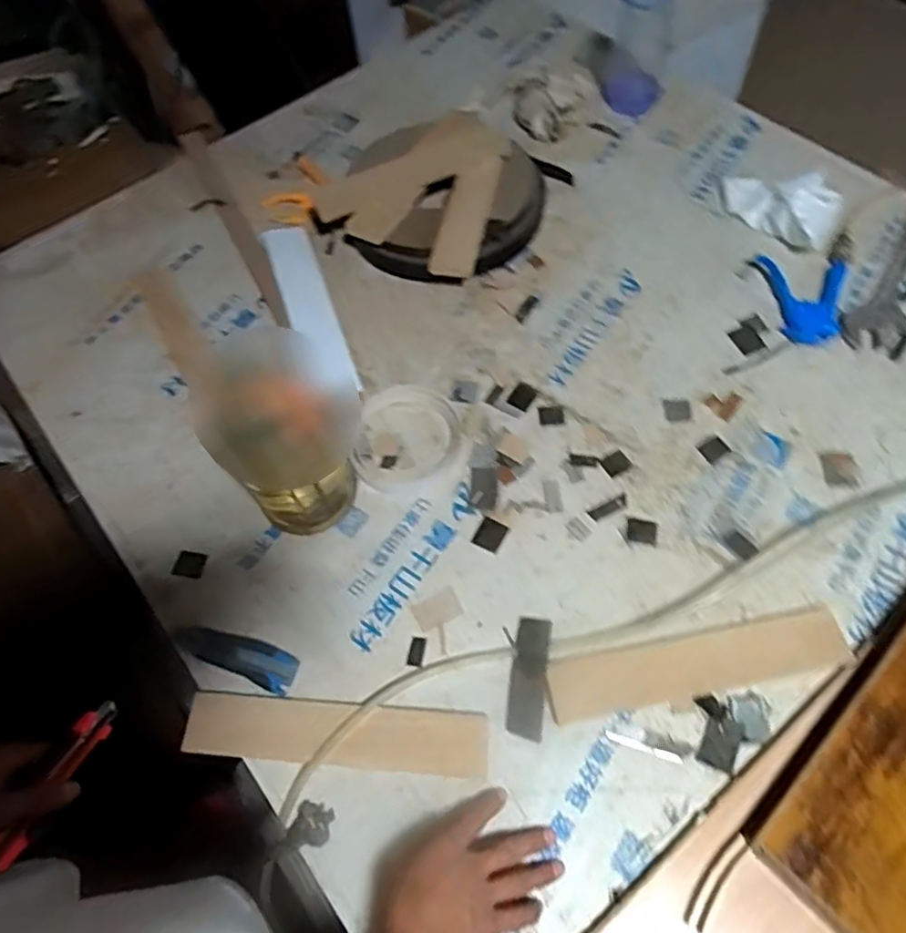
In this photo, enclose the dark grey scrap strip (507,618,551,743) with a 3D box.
[{"bbox_3d":[0.077,0.210,0.654,0.033,0.009,0.117,7,61,8],"label":"dark grey scrap strip"}]

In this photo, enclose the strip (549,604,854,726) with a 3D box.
[{"bbox_3d":[0.244,0.198,0.651,0.299,0.008,0.060,-12,60,-3],"label":"strip"}]

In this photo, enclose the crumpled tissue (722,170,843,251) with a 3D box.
[{"bbox_3d":[0.478,-0.392,0.949,0.158,0.036,0.159,25,64,17],"label":"crumpled tissue"}]

